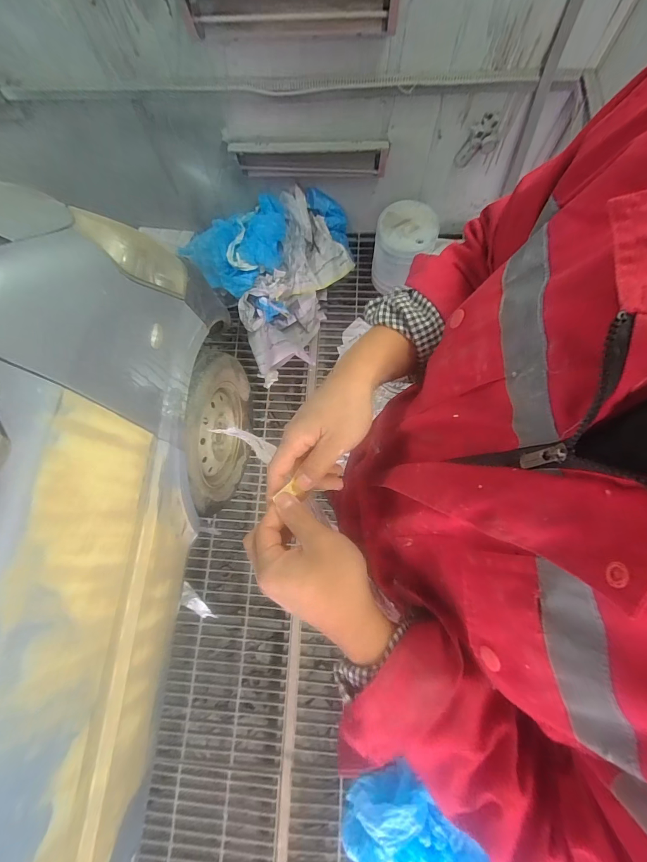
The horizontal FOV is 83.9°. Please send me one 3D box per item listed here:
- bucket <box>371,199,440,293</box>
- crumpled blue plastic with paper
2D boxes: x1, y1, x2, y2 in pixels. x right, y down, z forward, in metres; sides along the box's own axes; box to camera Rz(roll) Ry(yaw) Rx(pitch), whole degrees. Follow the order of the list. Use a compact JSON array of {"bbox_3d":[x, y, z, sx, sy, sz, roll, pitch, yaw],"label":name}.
[{"bbox_3d":[0.351,-0.798,1.623,0.249,0.348,0.248,0,75,2],"label":"bucket"},{"bbox_3d":[-0.154,-0.733,1.653,0.716,0.302,0.730,-32,76,-7],"label":"crumpled blue plastic with paper"}]

